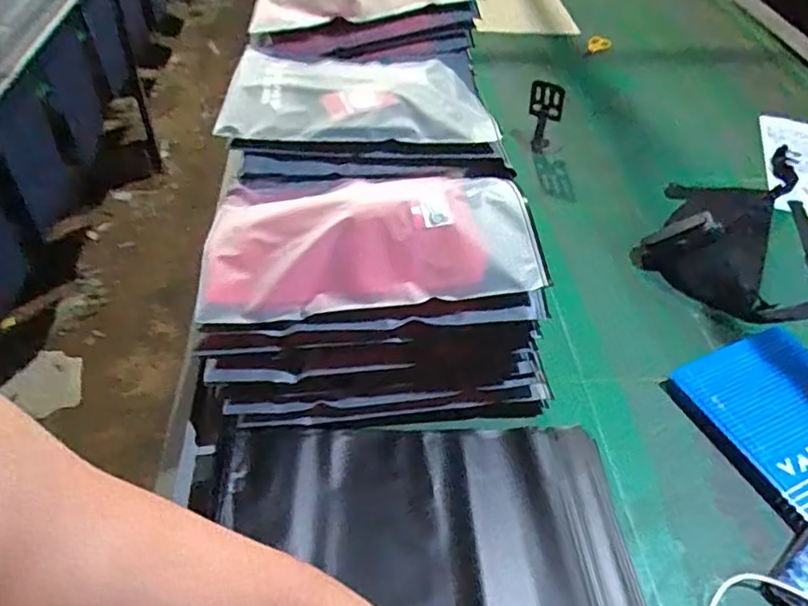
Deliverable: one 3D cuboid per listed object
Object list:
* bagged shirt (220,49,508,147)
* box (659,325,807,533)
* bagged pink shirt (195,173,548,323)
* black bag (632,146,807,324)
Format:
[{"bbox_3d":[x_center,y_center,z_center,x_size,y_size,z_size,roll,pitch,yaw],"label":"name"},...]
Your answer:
[{"bbox_3d":[-0.056,-0.276,0.810,0.335,0.035,0.227,3,45,-1],"label":"bagged shirt"},{"bbox_3d":[0.452,0.152,0.677,0.186,0.037,0.286,-17,49,-20],"label":"box"},{"bbox_3d":[-0.037,-0.085,0.670,0.339,0.056,0.229,-2,46,-6],"label":"bagged pink shirt"},{"bbox_3d":[0.563,-0.131,0.944,0.304,0.081,0.423,30,51,23],"label":"black bag"}]

